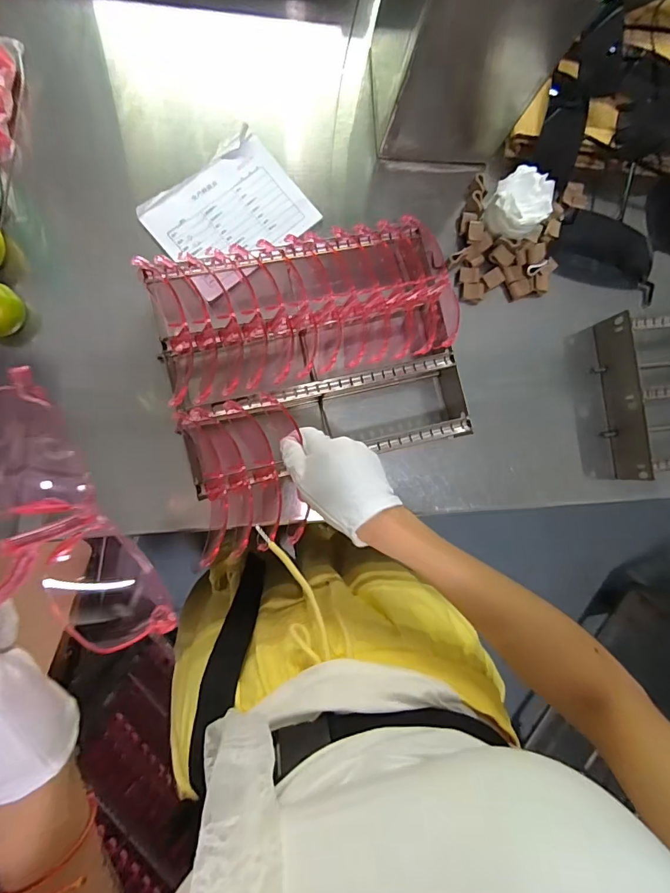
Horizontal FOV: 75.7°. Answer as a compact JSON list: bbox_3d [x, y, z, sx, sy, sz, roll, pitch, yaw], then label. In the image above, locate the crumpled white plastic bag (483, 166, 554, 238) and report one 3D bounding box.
[{"bbox_3d":[0.228,-0.298,0.536,0.069,0.042,0.069,-40,94,-8],"label":"crumpled white plastic bag"}]

